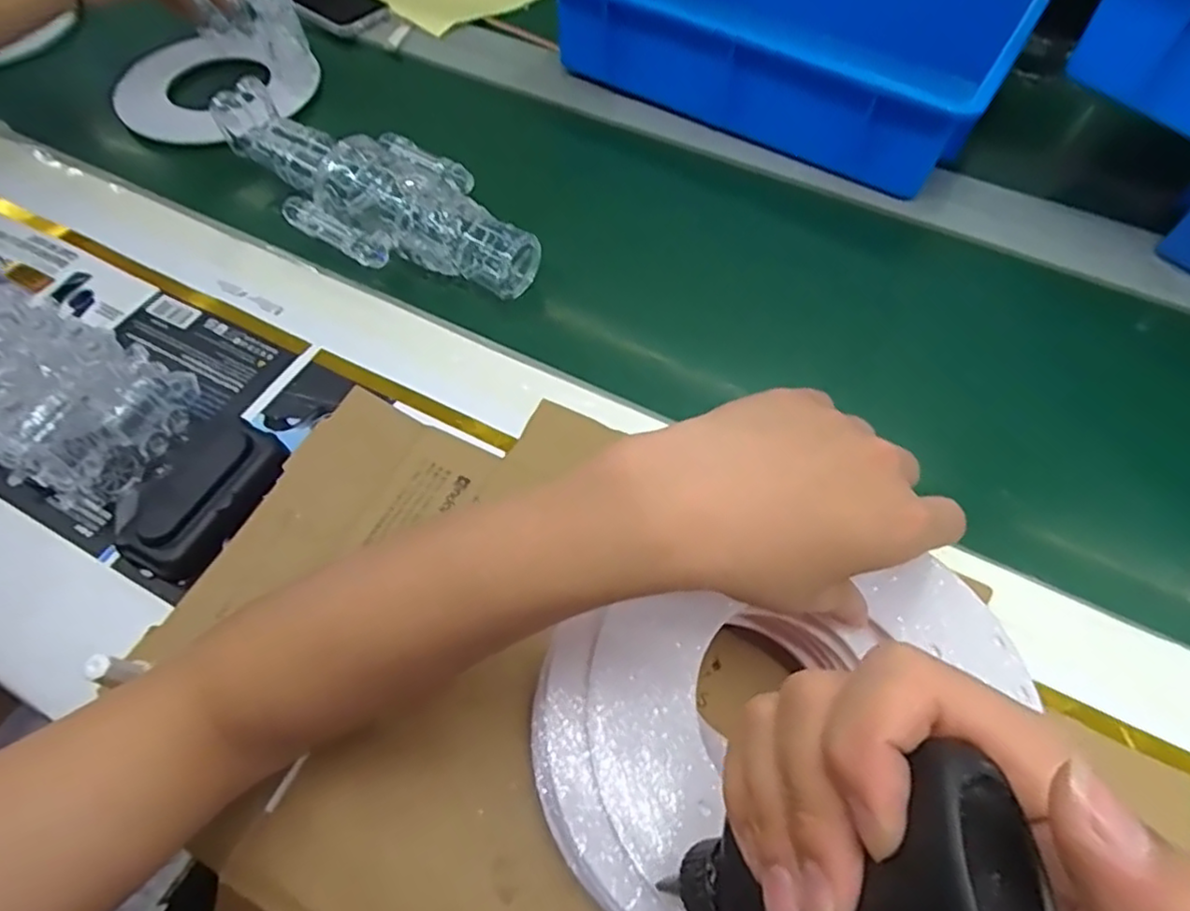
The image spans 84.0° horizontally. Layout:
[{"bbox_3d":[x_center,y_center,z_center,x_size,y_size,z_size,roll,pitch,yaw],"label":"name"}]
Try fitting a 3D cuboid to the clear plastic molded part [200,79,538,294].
[{"bbox_3d":[-0.187,-0.222,0.552,0.318,0.072,0.120,26,61,15],"label":"clear plastic molded part"}]

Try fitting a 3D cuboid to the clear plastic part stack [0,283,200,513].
[{"bbox_3d":[-0.343,-0.042,0.415,0.117,0.098,0.103,20,60,12],"label":"clear plastic part stack"}]

